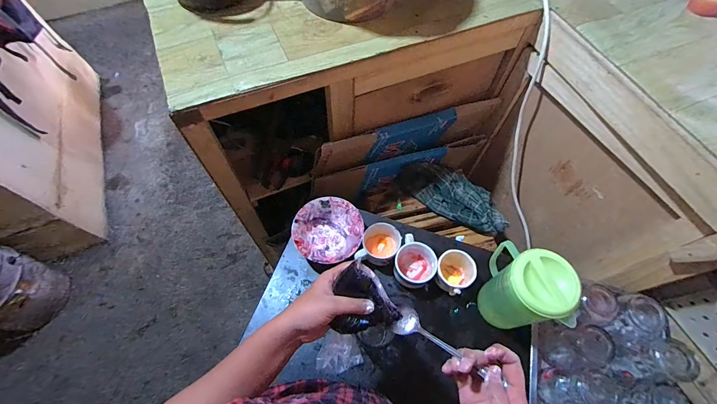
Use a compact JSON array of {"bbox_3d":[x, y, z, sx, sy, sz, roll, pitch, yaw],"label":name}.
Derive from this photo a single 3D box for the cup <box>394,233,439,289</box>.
[{"bbox_3d":[0.120,0.131,0.698,0.084,0.061,0.084,0,64,0],"label":"cup"}]

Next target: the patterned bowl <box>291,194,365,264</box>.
[{"bbox_3d":[-0.067,0.067,0.736,0.150,0.053,0.144,0,64,0],"label":"patterned bowl"}]

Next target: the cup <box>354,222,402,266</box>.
[{"bbox_3d":[0.047,0.094,0.717,0.080,0.064,0.101,18,65,9],"label":"cup"}]

